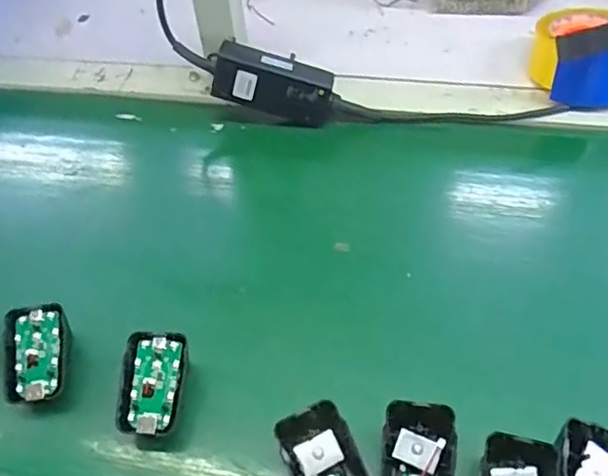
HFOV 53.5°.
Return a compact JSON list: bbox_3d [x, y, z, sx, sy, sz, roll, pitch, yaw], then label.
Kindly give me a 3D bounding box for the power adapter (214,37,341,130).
[{"bbox_3d":[-0.027,-0.150,0.593,0.120,0.053,0.027,17,51,-6],"label":"power adapter"}]

